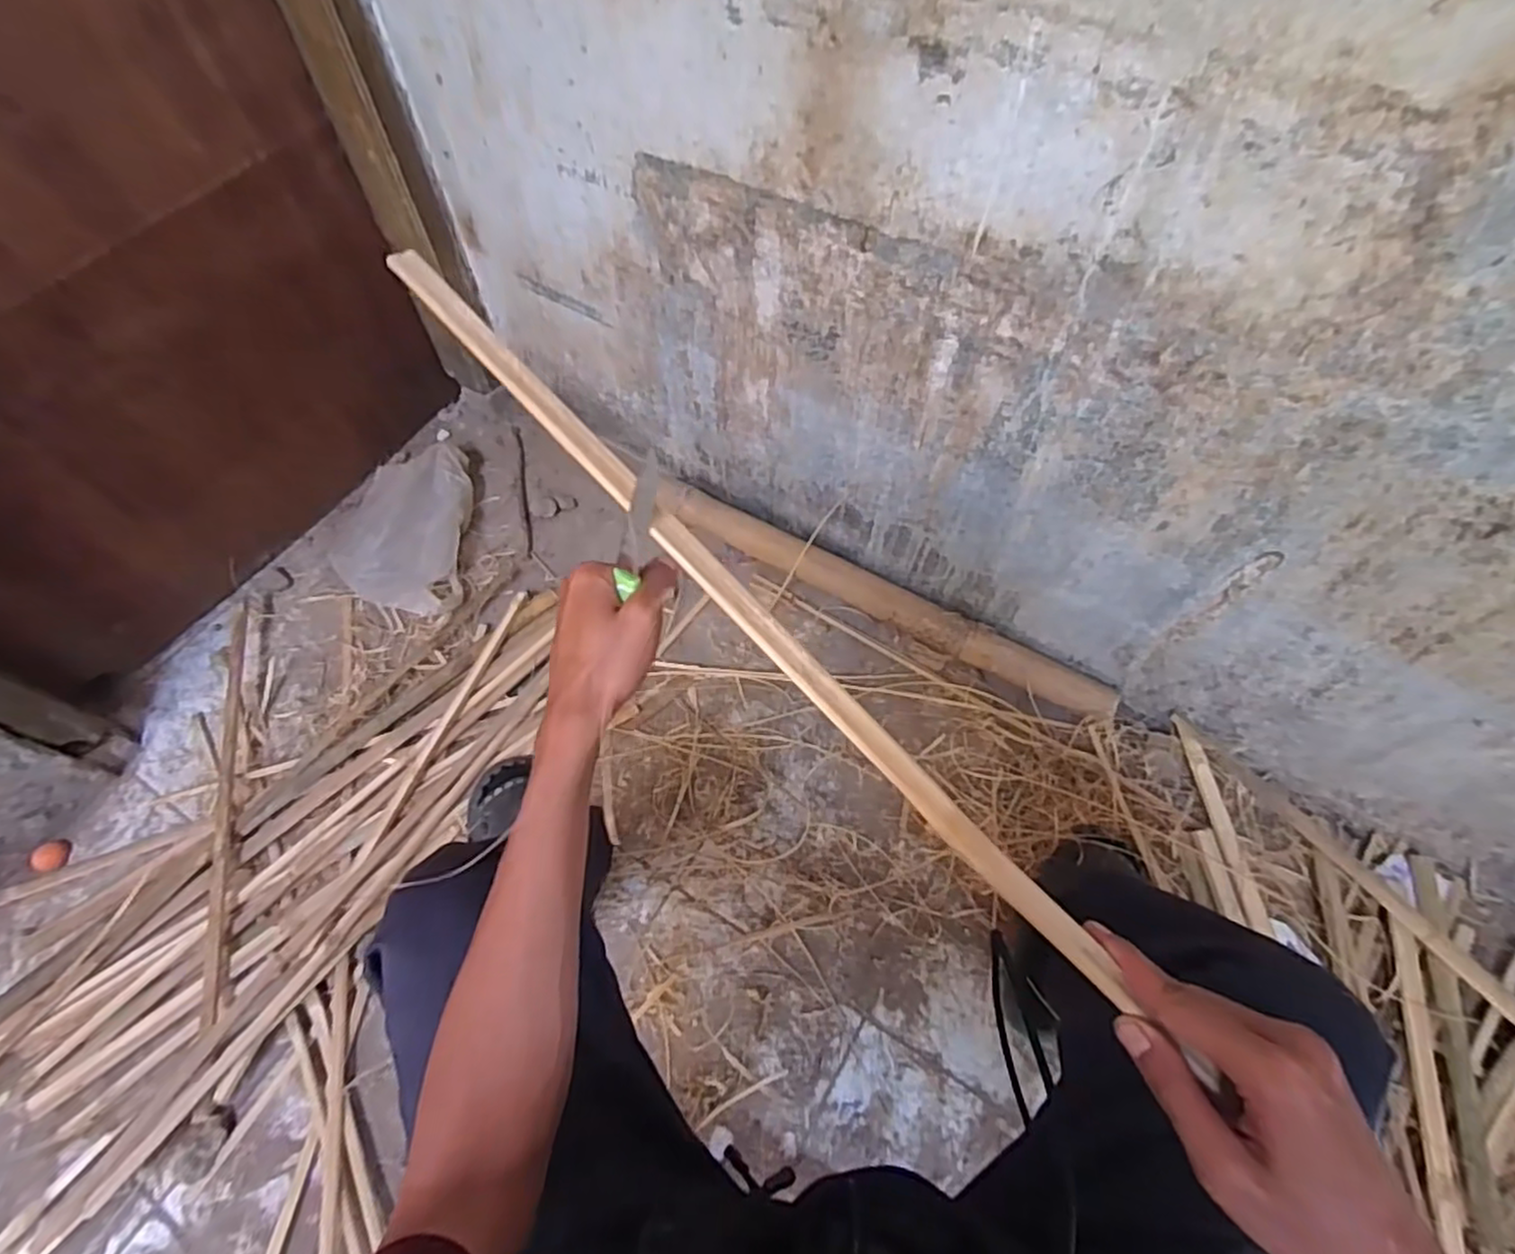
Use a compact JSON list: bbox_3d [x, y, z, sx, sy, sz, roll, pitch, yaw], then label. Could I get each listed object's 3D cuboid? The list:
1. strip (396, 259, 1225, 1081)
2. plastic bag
[{"bbox_3d":[-0.028,-0.029,0.420,0.024,0.011,0.617,-40,78,-20],"label":"strip"},{"bbox_3d":[-0.625,-0.172,1.226,0.239,0.074,0.327,-2,61,-2],"label":"plastic bag"}]

